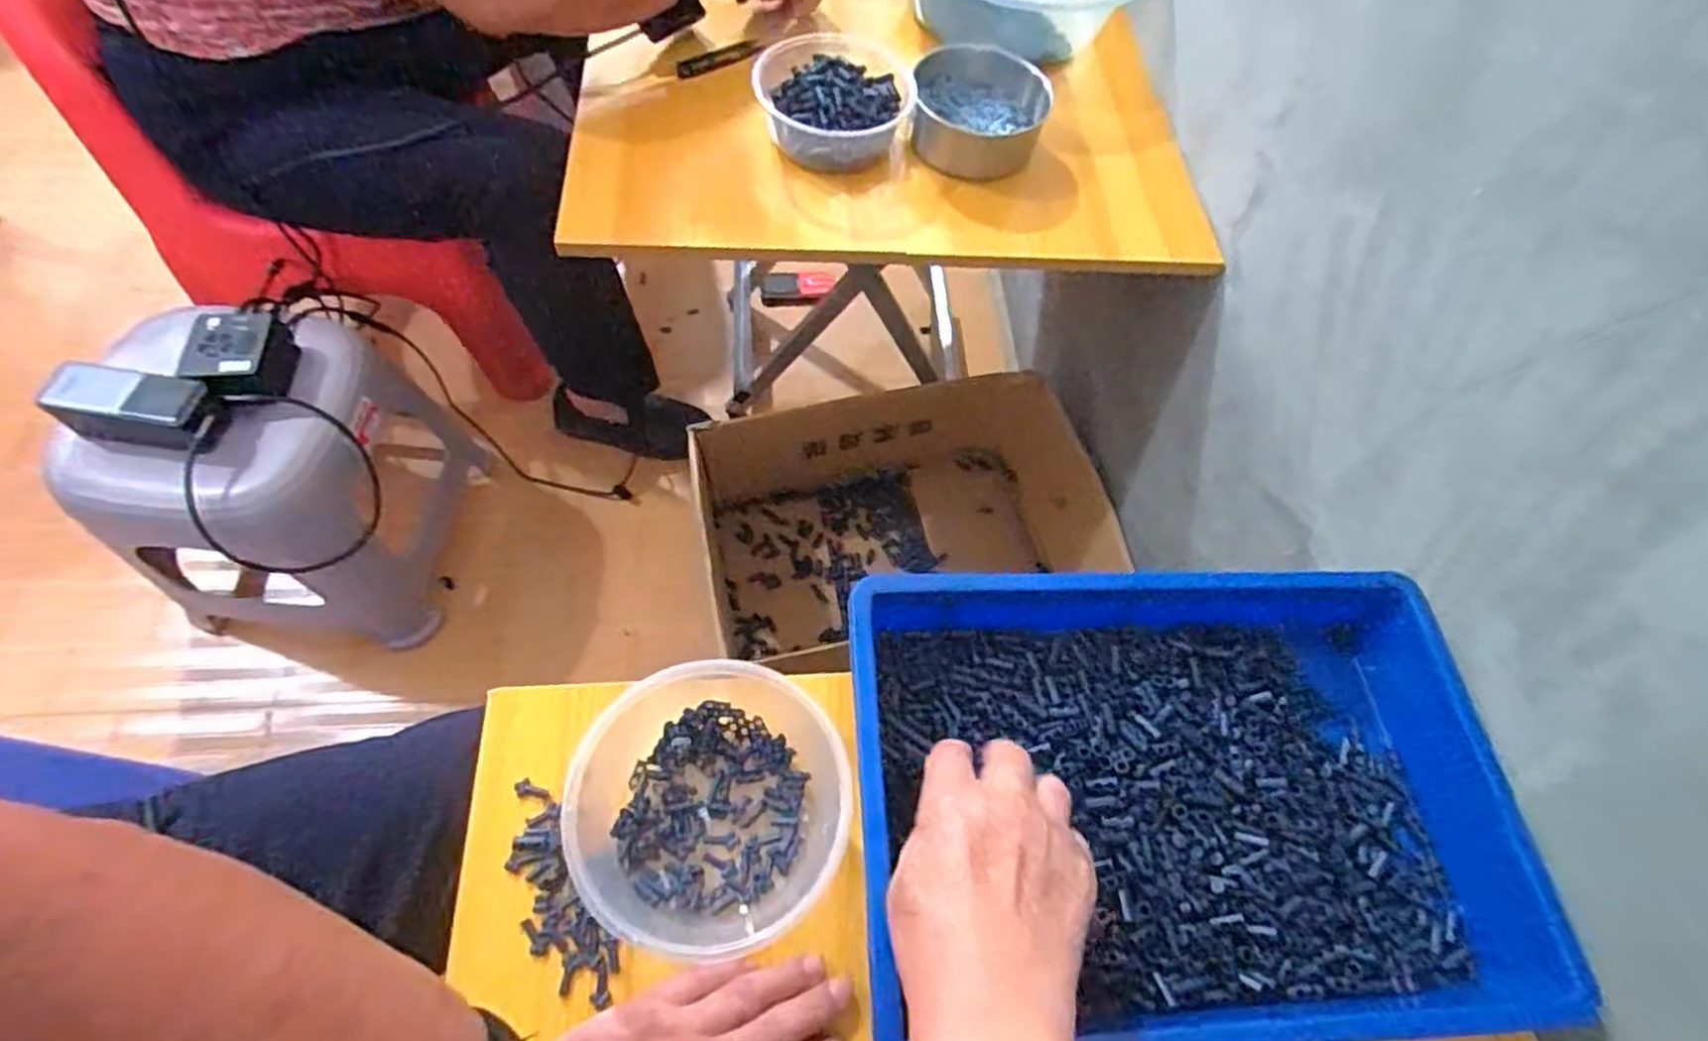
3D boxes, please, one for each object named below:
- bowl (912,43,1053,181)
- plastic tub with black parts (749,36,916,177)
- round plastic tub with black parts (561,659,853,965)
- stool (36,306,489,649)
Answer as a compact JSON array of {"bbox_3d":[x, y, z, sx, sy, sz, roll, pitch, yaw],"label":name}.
[{"bbox_3d":[0.122,-0.396,0.733,0.124,0.055,0.129,2,64,-4],"label":"bowl"},{"bbox_3d":[-0.017,-0.397,0.721,0.143,0.059,0.151,2,64,-4],"label":"plastic tub with black parts"},{"bbox_3d":[-0.075,0.154,0.414,0.154,0.052,0.143,-20,67,-14],"label":"round plastic tub with black parts"},{"bbox_3d":[-0.646,-0.059,0.891,0.264,0.340,0.315,4,64,-3],"label":"stool"}]

